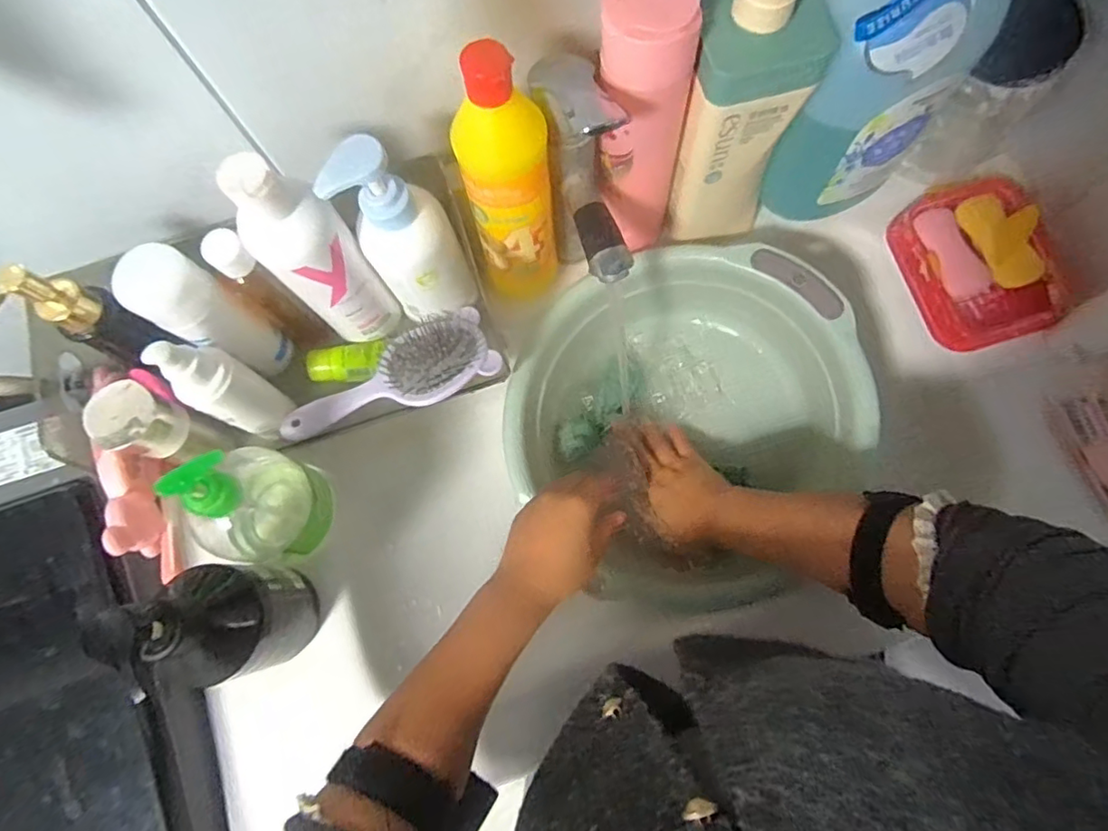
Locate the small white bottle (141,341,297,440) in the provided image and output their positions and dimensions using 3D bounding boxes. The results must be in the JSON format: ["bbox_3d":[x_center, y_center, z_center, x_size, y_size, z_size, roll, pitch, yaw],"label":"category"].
[{"bbox_3d":[-0.241,-0.021,0.425,0.036,0.115,0.044,29,79,10],"label":"small white bottle"}]

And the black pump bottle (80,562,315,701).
[{"bbox_3d":[-0.224,0.137,0.388,0.064,0.175,0.074,-3,76,2],"label":"black pump bottle"}]

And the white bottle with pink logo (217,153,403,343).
[{"bbox_3d":[-0.167,-0.112,0.415,0.060,0.166,0.049,-44,78,-8],"label":"white bottle with pink logo"}]

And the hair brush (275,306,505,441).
[{"bbox_3d":[-0.136,-0.027,0.484,0.179,0.028,0.068,-29,76,-4],"label":"hair brush"}]

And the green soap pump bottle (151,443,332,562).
[{"bbox_3d":[-0.235,0.065,0.425,0.095,0.150,0.076,-5,76,2],"label":"green soap pump bottle"}]

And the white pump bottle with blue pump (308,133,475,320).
[{"bbox_3d":[-0.104,-0.126,0.424,0.070,0.159,0.057,-11,76,0],"label":"white pump bottle with blue pump"}]

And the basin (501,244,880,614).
[{"bbox_3d":[0.114,0.003,0.518,0.279,0.134,0.276,0,78,0],"label":"basin"}]

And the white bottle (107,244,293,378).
[{"bbox_3d":[-0.256,-0.073,0.447,0.049,0.144,0.046,-1,76,3],"label":"white bottle"}]

